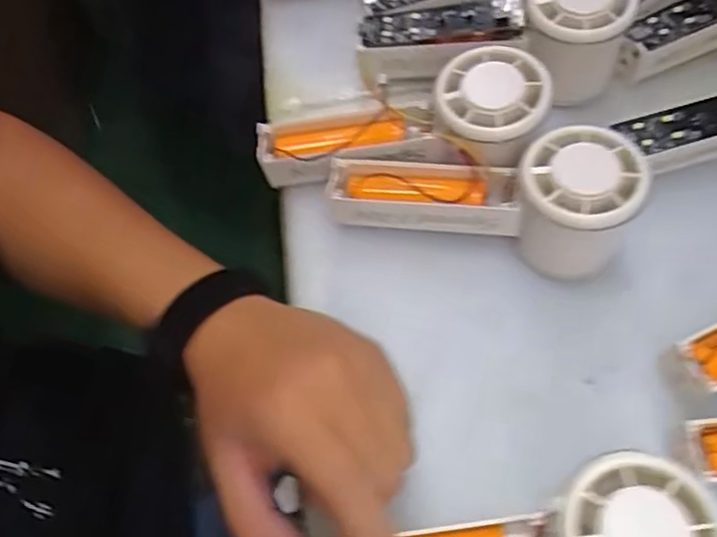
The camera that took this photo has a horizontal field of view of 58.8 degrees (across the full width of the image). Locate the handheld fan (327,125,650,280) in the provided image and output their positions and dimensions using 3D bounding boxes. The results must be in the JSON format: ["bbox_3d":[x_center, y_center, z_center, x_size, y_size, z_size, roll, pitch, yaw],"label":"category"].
[{"bbox_3d":[0.060,-0.041,0.324,0.149,0.060,0.055,11,65,6],"label":"handheld fan"}]

